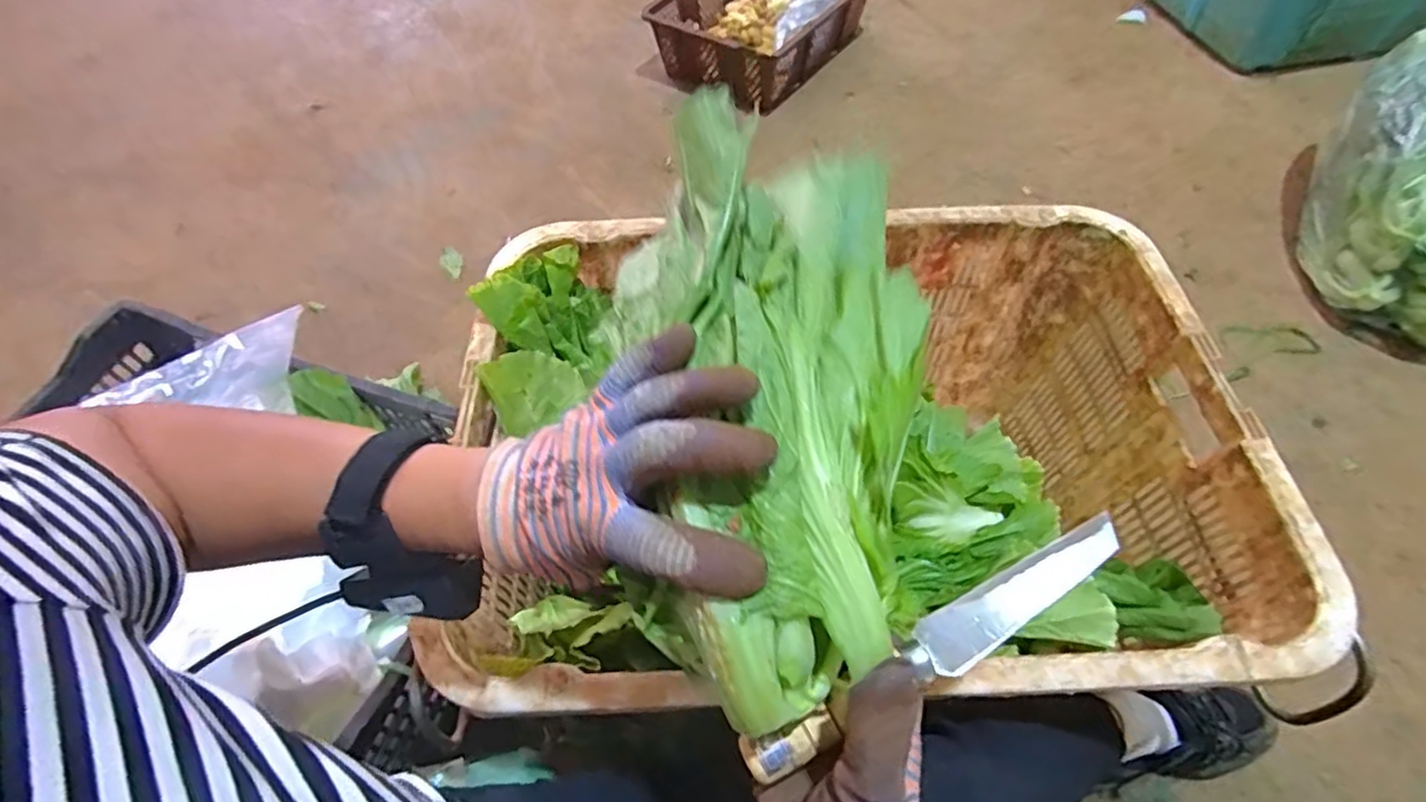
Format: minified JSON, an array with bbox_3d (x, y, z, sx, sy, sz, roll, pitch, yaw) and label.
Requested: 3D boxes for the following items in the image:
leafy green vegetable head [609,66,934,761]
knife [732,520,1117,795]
[{"bbox_3d":[0.027,-0.011,0.317,0.152,0.067,0.293,-3,64,0],"label":"leafy green vegetable head"},{"bbox_3d":[0.105,0.113,0.300,0.201,0.011,0.026,-29,61,-8],"label":"knife"}]

